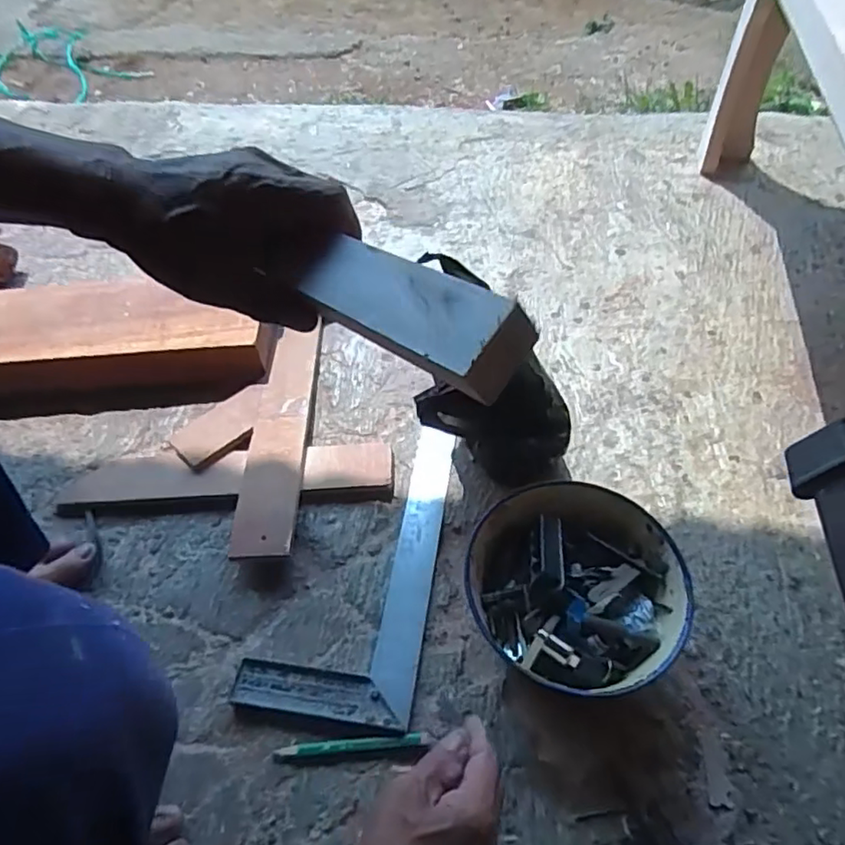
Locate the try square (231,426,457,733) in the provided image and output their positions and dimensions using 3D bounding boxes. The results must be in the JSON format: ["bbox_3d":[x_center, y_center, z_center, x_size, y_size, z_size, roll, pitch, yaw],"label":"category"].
[{"bbox_3d":[-0.063,0.131,0.631,0.153,0.012,0.326,6,51,8],"label":"try square"}]

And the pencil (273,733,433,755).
[{"bbox_3d":[-0.060,0.269,0.515,0.122,0.008,0.010,-5,50,-1],"label":"pencil"}]

